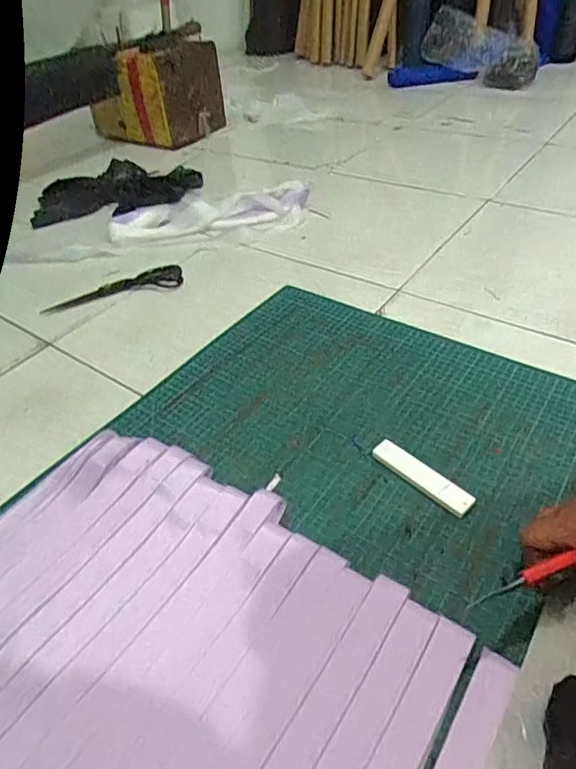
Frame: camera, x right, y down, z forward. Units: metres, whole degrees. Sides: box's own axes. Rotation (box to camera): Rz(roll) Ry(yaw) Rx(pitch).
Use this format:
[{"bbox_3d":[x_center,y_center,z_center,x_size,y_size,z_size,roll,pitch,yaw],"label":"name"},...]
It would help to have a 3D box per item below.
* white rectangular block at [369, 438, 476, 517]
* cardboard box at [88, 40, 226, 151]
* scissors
[{"bbox_3d":[0.144,0.098,0.543,0.030,0.011,0.116,-35,50,-28],"label":"white rectangular block"},{"bbox_3d":[-0.372,-0.828,1.423,0.297,0.216,0.239,20,48,25],"label":"cardboard box"},{"bbox_3d":[-0.300,-0.168,0.877,0.231,0.014,0.064,-14,43,-10],"label":"scissors"}]

